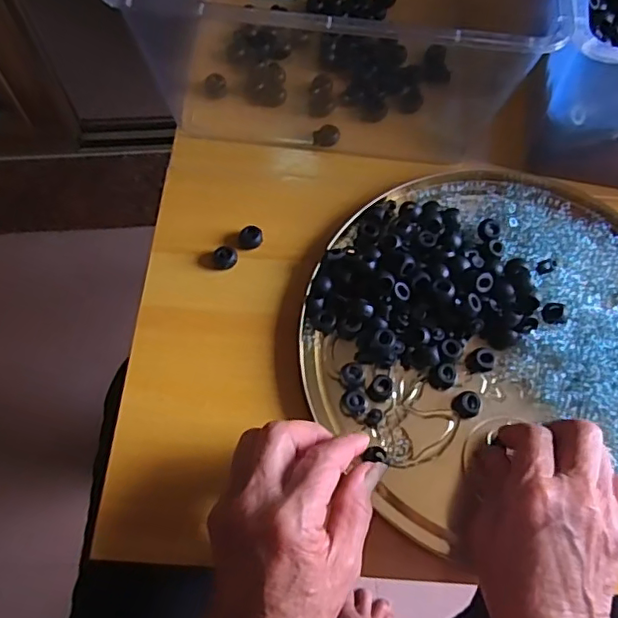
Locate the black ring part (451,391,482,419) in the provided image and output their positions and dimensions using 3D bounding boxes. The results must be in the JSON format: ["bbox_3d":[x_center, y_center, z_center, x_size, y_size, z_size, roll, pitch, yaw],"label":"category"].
[{"bbox_3d":[0.110,0.065,0.386,0.018,0.011,0.016,38,71,13],"label":"black ring part"}]

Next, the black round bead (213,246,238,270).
[{"bbox_3d":[-0.064,-0.038,0.427,0.016,0.014,0.018,-40,74,-17],"label":"black round bead"}]

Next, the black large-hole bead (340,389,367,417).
[{"bbox_3d":[0.031,0.063,0.383,0.018,0.010,0.017,1,67,-2],"label":"black large-hole bead"}]

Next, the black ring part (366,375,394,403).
[{"bbox_3d":[0.051,0.054,0.387,0.016,0.010,0.020,38,71,13],"label":"black ring part"}]

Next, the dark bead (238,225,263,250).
[{"bbox_3d":[-0.045,-0.055,0.430,0.019,0.013,0.014,-9,68,-6],"label":"dark bead"}]

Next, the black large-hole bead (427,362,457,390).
[{"bbox_3d":[0.094,0.046,0.393,0.017,0.012,0.015,11,67,2],"label":"black large-hole bead"}]

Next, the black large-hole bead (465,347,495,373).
[{"bbox_3d":[0.123,0.037,0.400,0.016,0.016,0.015,1,67,-2],"label":"black large-hole bead"}]

